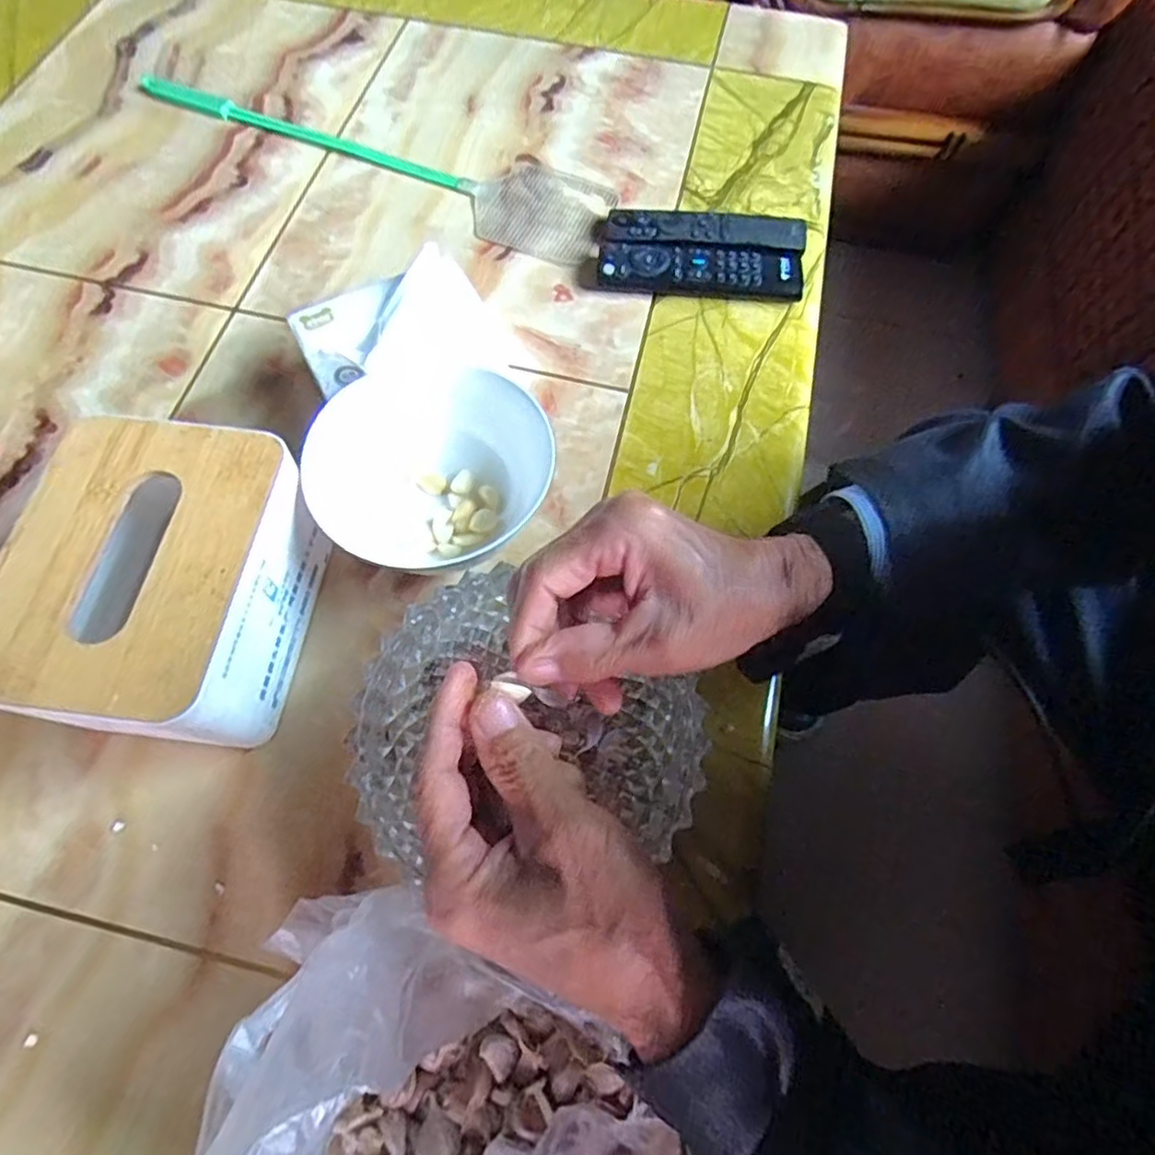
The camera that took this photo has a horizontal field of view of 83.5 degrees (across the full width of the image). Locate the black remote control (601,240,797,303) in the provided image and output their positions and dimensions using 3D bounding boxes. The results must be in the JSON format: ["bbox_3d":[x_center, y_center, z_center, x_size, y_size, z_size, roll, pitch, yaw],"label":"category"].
[{"bbox_3d":[0.097,-0.245,0.516,0.157,0.020,0.048,7,66,2],"label":"black remote control"}]

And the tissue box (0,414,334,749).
[{"bbox_3d":[-0.219,0.007,0.356,0.120,0.094,0.155,8,66,3],"label":"tissue box"}]

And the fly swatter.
[{"bbox_3d":[-0.178,-0.386,0.579,0.451,0.009,0.100,25,68,10],"label":"fly swatter"}]

